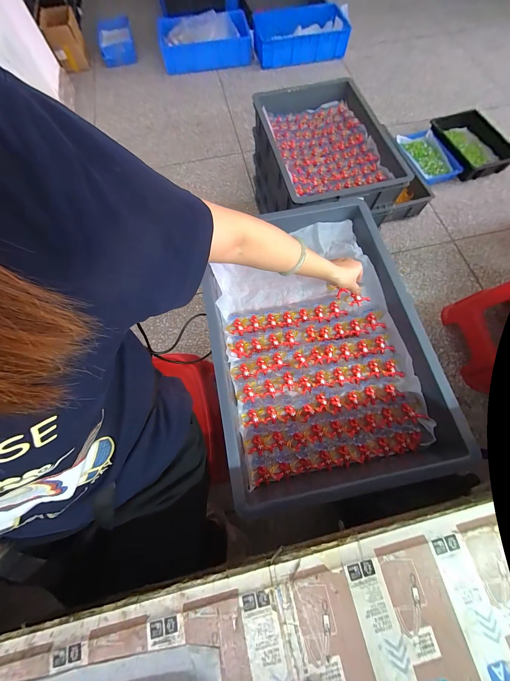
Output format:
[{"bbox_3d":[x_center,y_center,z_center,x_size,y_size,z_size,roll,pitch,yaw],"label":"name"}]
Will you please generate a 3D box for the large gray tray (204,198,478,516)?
[{"bbox_3d":[0.120,-0.015,0.530,0.418,0.100,0.575,-11,71,-2],"label":"large gray tray"}]

